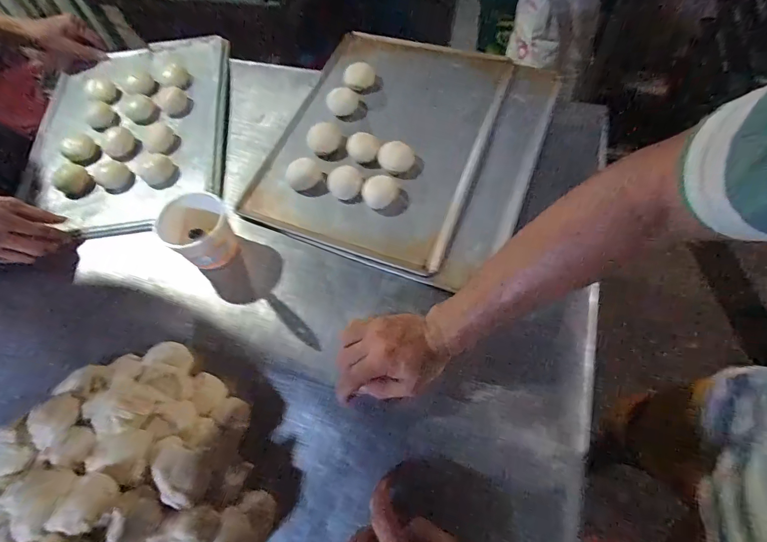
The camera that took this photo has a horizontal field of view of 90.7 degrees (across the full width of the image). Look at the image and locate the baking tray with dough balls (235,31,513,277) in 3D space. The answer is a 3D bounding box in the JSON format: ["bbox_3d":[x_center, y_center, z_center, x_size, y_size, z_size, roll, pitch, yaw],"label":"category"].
[{"bbox_3d":[-0.005,-0.232,0.639,0.338,0.042,0.443,19,65,12],"label":"baking tray with dough balls"}]

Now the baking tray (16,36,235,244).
[{"bbox_3d":[-0.454,-0.262,0.678,0.333,0.033,0.441,-7,63,-1],"label":"baking tray"}]

